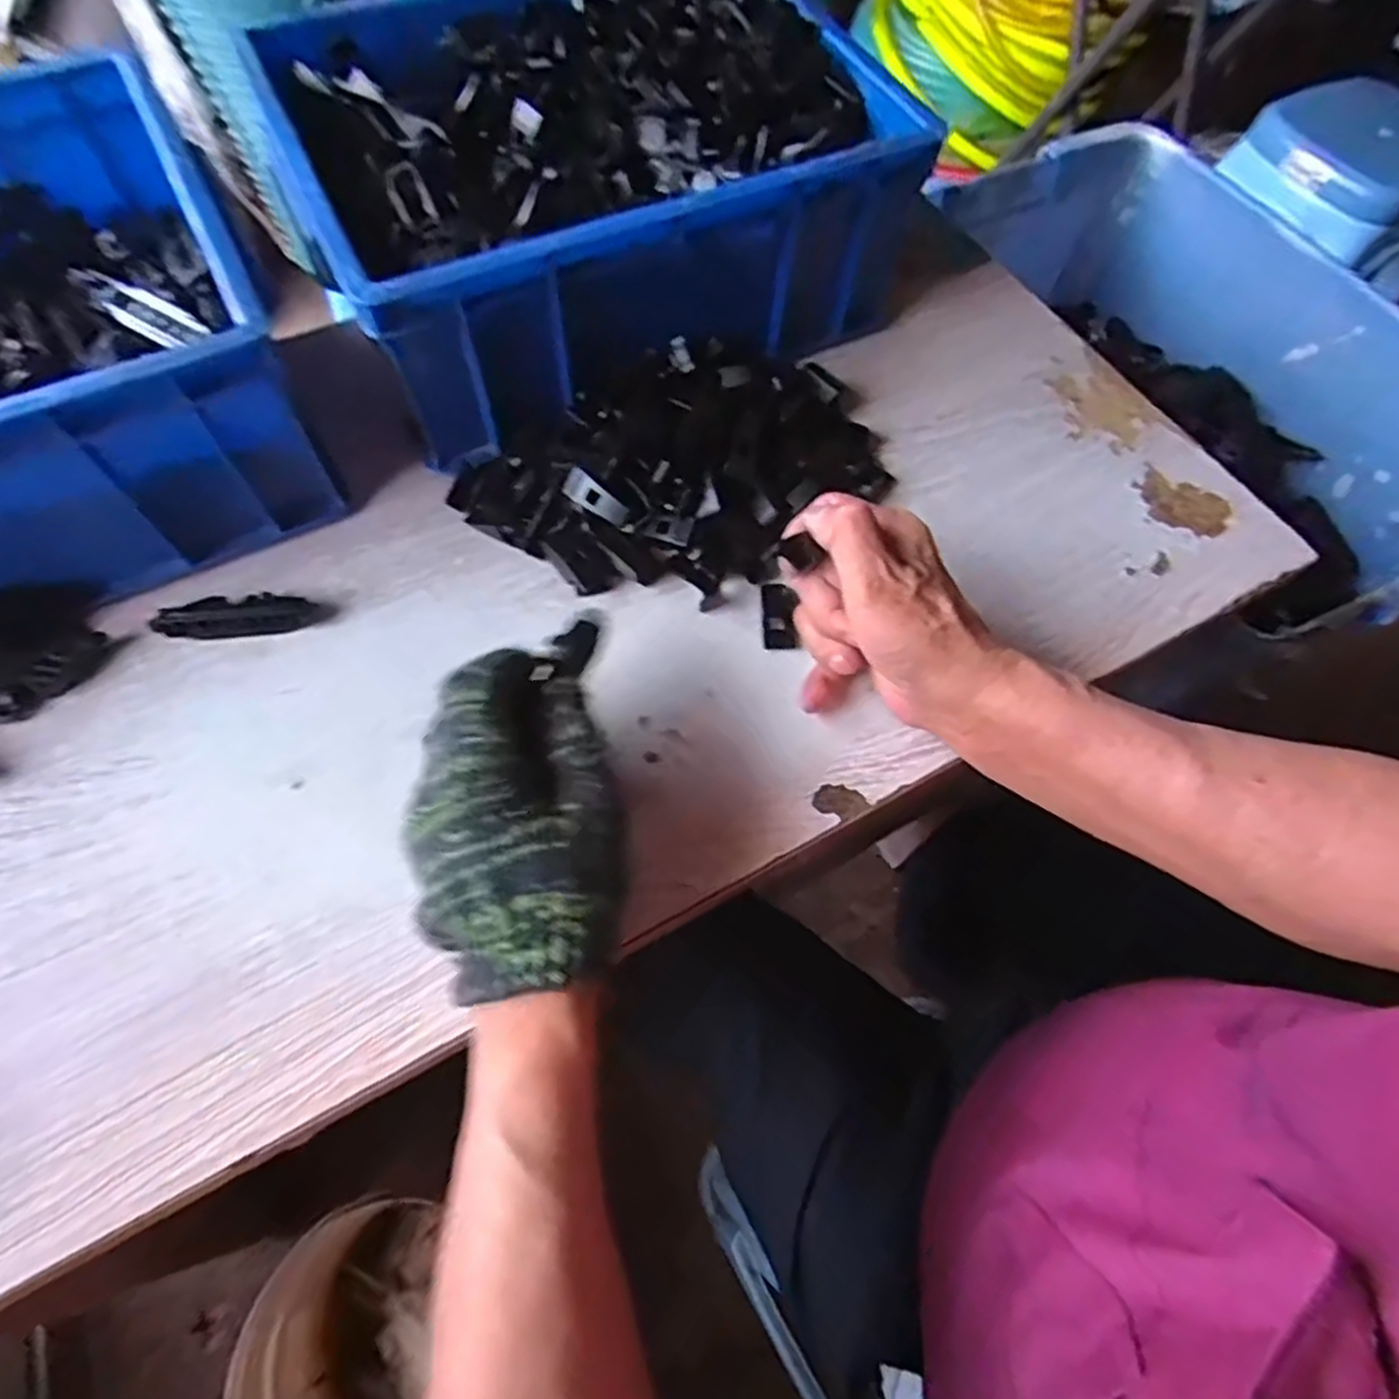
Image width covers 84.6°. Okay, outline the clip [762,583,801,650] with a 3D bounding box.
[{"bbox_3d":[0.045,-0.046,0.431,0.019,0.007,0.040,0,64,-3],"label":"clip"}]

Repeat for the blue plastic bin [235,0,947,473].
[{"bbox_3d":[-0.056,-0.327,0.486,0.362,0.123,0.250,-24,67,-14],"label":"blue plastic bin"}]

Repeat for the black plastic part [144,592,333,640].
[{"bbox_3d":[-0.246,-0.045,0.414,0.084,0.010,0.022,-8,64,-7],"label":"black plastic part"}]

